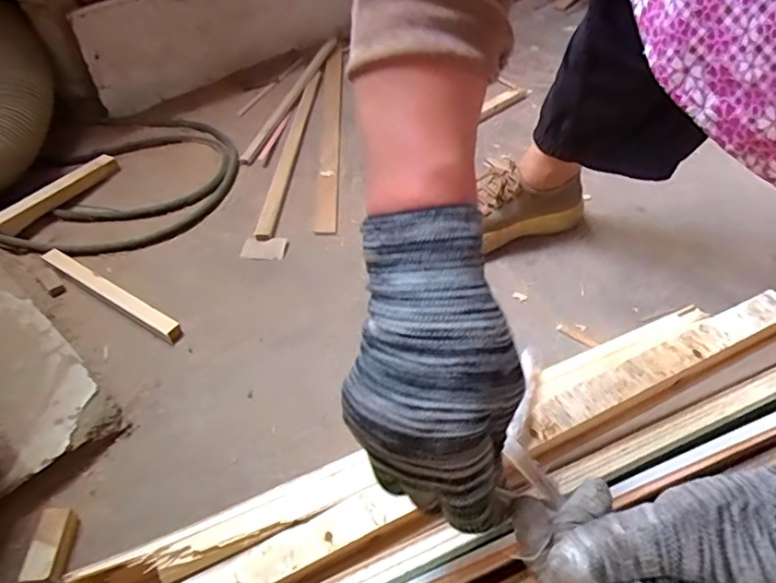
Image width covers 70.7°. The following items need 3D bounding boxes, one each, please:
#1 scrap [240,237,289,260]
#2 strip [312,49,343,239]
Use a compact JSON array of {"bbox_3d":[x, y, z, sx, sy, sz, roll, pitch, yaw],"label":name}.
[{"bbox_3d":[-0.172,-0.062,0.767,0.062,0.006,0.036,4,45,6],"label":"scrap"},{"bbox_3d":[-0.105,-0.320,1.012,0.042,0.016,0.640,-3,45,-2],"label":"strip"}]

